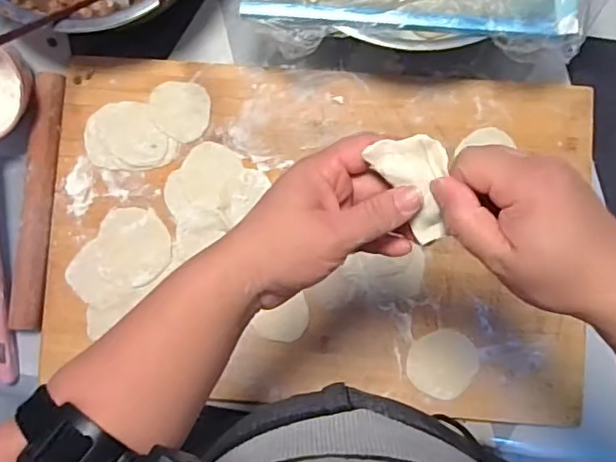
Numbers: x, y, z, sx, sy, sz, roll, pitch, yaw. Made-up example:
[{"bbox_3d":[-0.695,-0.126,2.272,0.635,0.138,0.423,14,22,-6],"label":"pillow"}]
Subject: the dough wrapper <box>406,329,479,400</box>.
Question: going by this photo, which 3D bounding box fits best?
[{"bbox_3d":[0.138,0.134,0.578,0.066,0.005,0.069,0,85,2],"label":"dough wrapper"}]

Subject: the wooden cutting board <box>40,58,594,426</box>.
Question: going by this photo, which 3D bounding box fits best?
[{"bbox_3d":[0.011,0.002,0.587,0.543,0.031,0.350,3,86,3],"label":"wooden cutting board"}]

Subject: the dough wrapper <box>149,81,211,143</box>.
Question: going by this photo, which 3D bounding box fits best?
[{"bbox_3d":[-0.135,-0.126,0.594,0.062,0.005,0.061,8,86,3],"label":"dough wrapper"}]

